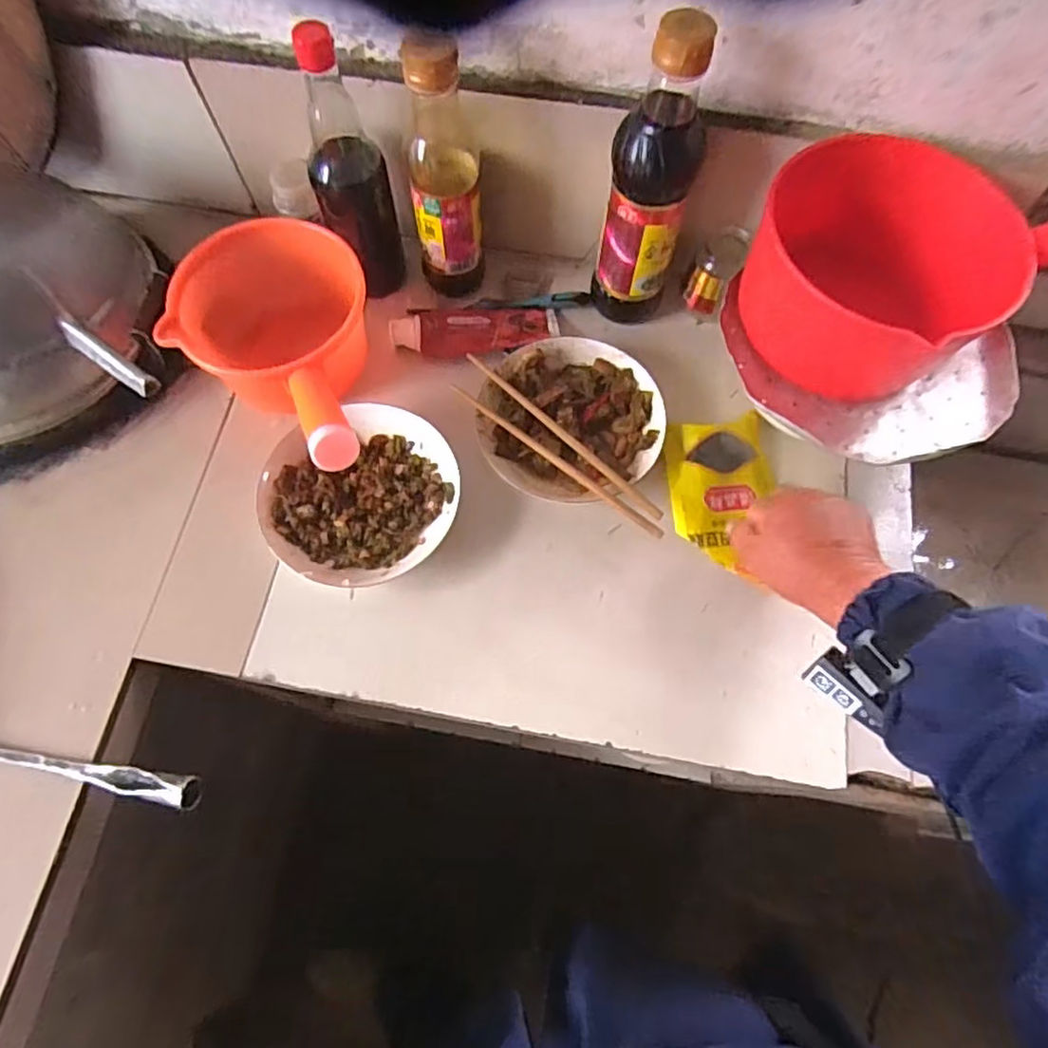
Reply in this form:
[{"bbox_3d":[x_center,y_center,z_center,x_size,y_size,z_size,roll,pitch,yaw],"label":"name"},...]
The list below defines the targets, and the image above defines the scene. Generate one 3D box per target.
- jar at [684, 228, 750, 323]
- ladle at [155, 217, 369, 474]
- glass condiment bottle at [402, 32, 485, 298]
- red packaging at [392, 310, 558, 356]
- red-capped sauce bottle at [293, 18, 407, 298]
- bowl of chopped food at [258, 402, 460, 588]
[{"bbox_3d":[0.186,-0.242,0.638,0.041,0.090,0.039,0,70,0],"label":"jar"},{"bbox_3d":[-0.197,-0.136,0.565,0.157,0.120,0.265,-32,60,-11],"label":"ladle"},{"bbox_3d":[-0.072,-0.298,0.572,0.069,0.236,0.053,-7,70,-3],"label":"glass condiment bottle"},{"bbox_3d":[-0.048,-0.193,0.643,0.161,0.025,0.044,-11,70,-4],"label":"red packaging"},{"bbox_3d":[-0.152,-0.298,0.568,0.050,0.234,0.062,40,75,13],"label":"red-capped sauce bottle"},{"bbox_3d":[-0.144,-0.028,0.582,0.168,0.037,0.169,0,70,0],"label":"bowl of chopped food"}]

